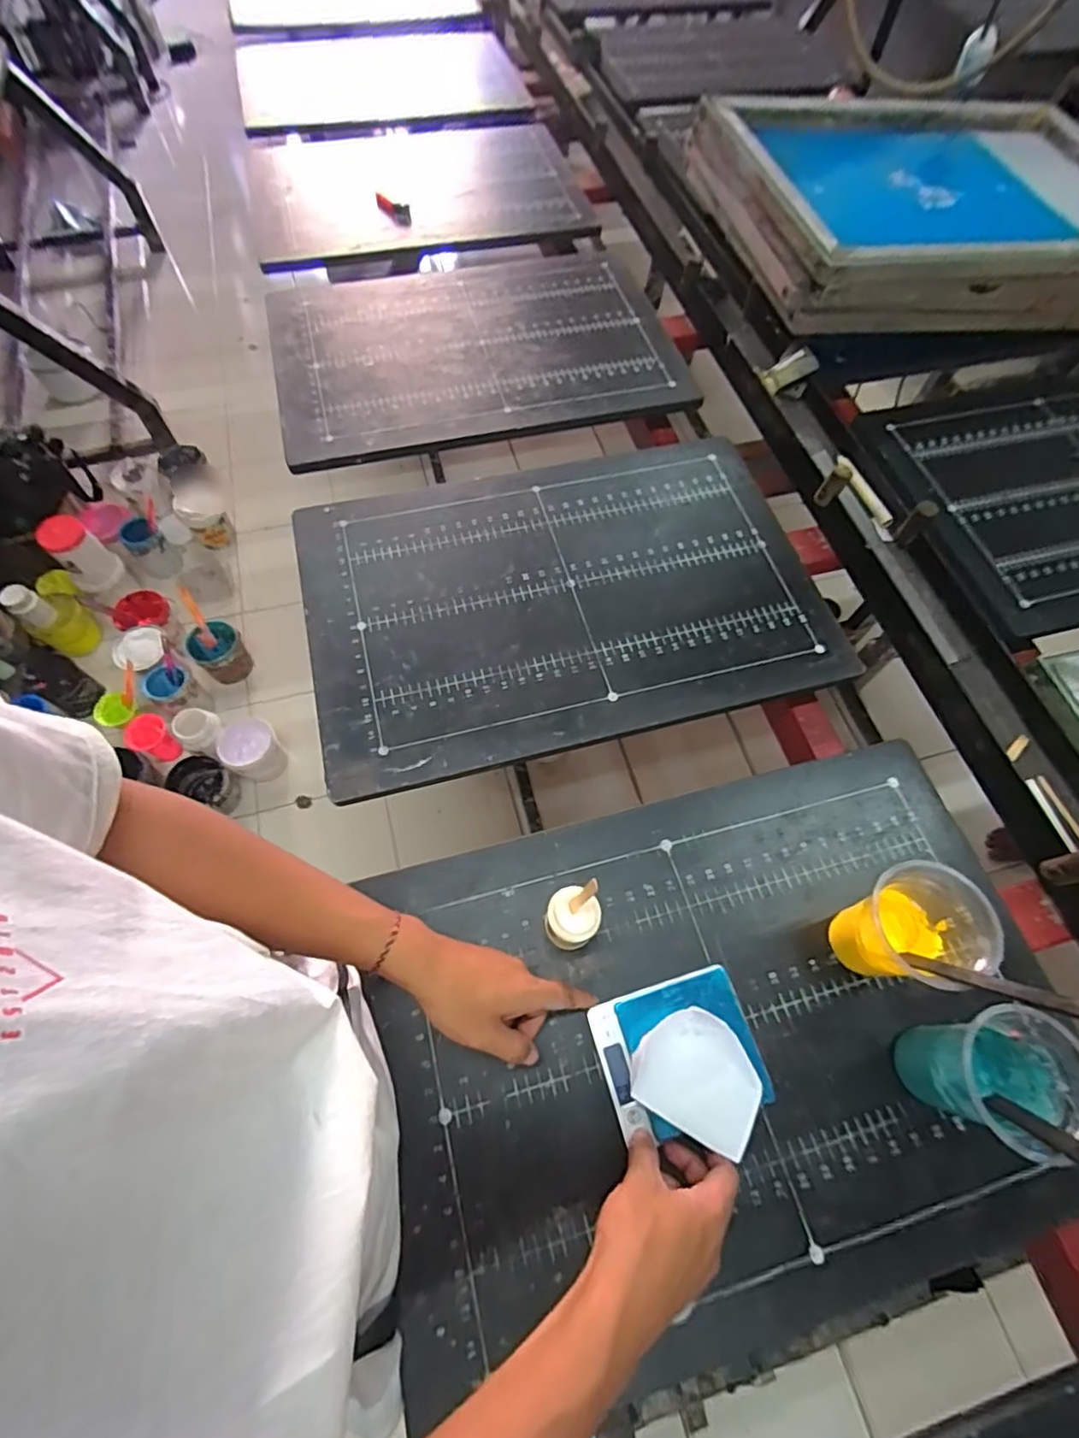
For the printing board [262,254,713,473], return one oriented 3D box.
[{"bbox_3d":[-0.109,-0.577,0.878,0.567,0.029,0.422,-13,67,-6],"label":"printing board"}]

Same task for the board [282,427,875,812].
[{"bbox_3d":[0.021,-0.151,0.696,0.574,0.019,0.389,-13,67,-7],"label":"board"}]

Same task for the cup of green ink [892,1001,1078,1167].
[{"bbox_3d":[0.329,0.263,0.440,0.078,0.119,0.083,0,66,-1],"label":"cup of green ink"}]

